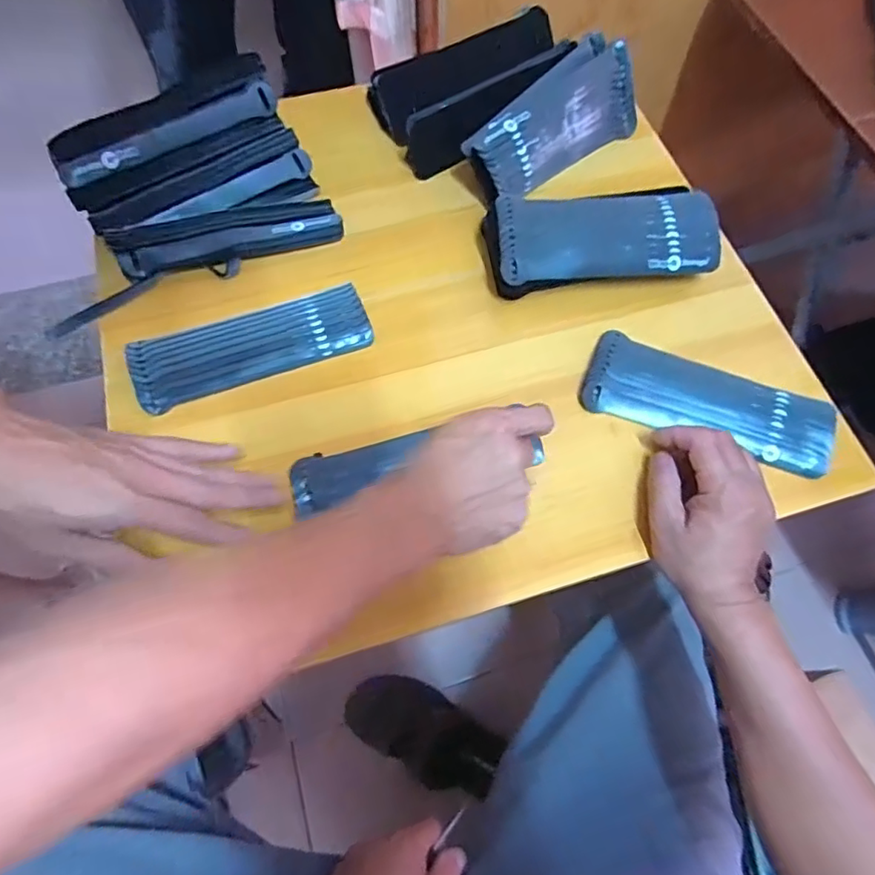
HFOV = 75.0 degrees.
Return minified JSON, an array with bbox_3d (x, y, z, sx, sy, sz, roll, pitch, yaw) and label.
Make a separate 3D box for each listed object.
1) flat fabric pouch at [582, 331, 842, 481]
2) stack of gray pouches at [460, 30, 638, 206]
[{"bbox_3d":[0.228,-0.031,0.484,0.198,0.017,0.076,19,66,10],"label":"flat fabric pouch"},{"bbox_3d":[0.112,-0.311,0.572,0.208,0.063,0.081,-42,73,-18],"label":"stack of gray pouches"}]

